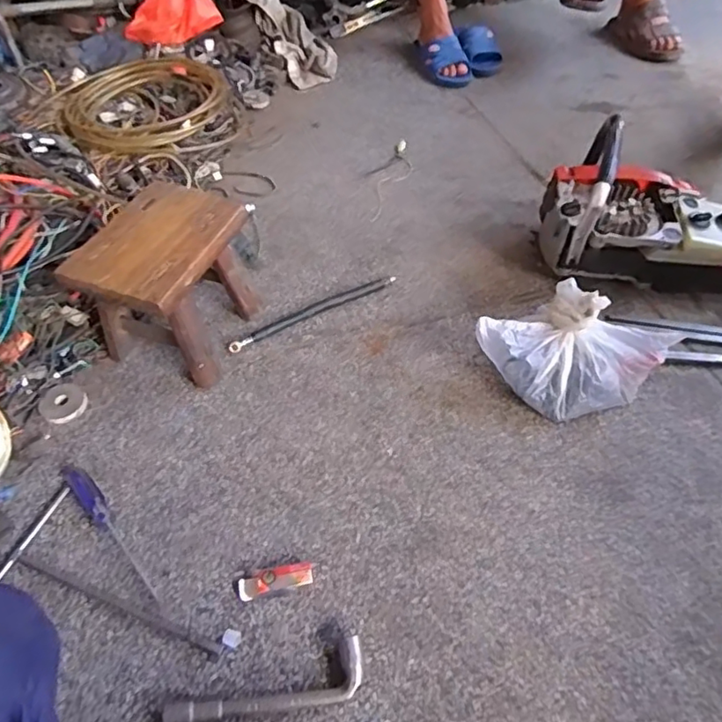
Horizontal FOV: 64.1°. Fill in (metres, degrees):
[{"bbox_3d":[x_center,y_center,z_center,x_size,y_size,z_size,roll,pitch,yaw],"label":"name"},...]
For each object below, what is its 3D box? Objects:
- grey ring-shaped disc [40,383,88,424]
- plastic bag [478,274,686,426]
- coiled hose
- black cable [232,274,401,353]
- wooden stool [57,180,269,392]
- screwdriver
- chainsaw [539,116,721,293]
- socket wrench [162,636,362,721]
[{"bbox_3d":[-0.443,0.064,0.862,0.064,0.013,0.064,0,51,1],"label":"grey ring-shaped disc"},{"bbox_3d":[0.302,-0.012,0.827,0.229,0.124,0.161,-22,54,-16],"label":"plastic bag"},{"bbox_3d":[-0.474,-0.567,1.259,0.353,0.048,0.387,-17,51,-11],"label":"coiled hose"},{"bbox_3d":[-0.078,-0.082,0.959,0.299,0.018,0.028,-25,55,-18],"label":"black cable"},{"bbox_3d":[-0.275,-0.111,0.873,0.197,0.188,0.223,16,53,17],"label":"wooden stool"},{"bbox_3d":[-0.316,0.212,0.732,0.031,0.023,0.242,-37,60,-26],"label":"screwdriver"},{"bbox_3d":[0.514,-0.238,0.932,0.427,0.210,0.193,2,51,3],"label":"chainsaw"},{"bbox_3d":[-0.099,0.352,0.603,0.212,0.030,0.051,-14,52,-10],"label":"socket wrench"}]

